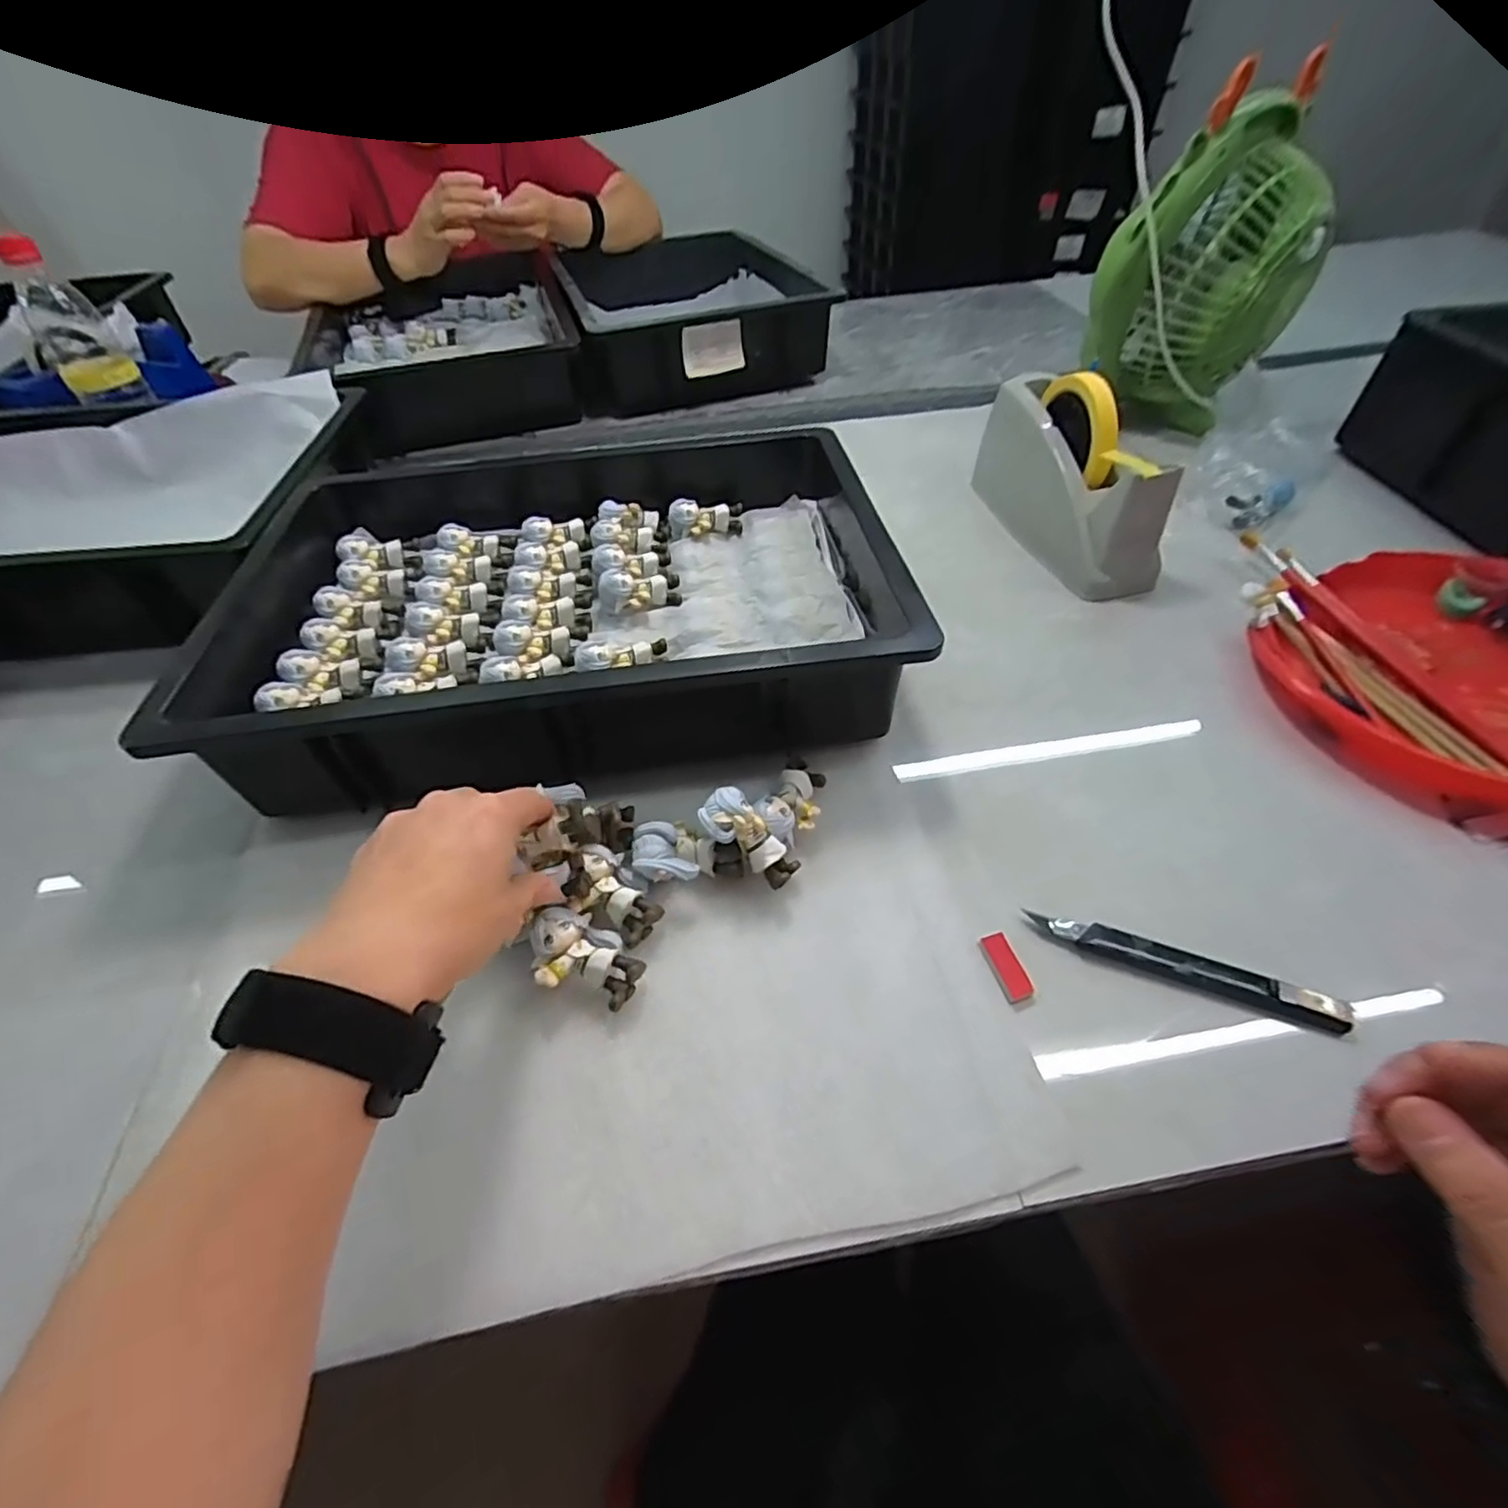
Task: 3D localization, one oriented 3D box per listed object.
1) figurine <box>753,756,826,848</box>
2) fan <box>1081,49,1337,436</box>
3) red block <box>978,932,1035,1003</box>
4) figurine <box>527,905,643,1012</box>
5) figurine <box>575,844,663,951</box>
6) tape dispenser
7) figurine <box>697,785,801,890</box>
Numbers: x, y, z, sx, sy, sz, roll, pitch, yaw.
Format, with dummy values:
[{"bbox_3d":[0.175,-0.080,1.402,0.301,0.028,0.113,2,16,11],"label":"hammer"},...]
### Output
[{"bbox_3d":[0.025,0.030,0.402,0.033,0.026,0.059,21,53,20],"label":"figurine"},{"bbox_3d":[0.435,-0.449,0.651,0.166,0.272,0.179,27,55,24],"label":"fan"},{"bbox_3d":[0.130,0.110,0.343,0.014,0.006,0.034,-14,50,-9],"label":"red block"},{"bbox_3d":[-0.087,0.106,0.340,0.058,0.025,0.041,27,56,24],"label":"figurine"},{"bbox_3d":[-0.077,0.078,0.365,0.035,0.020,0.058,-30,69,-24],"label":"figurine"},{"bbox_3d":[0.272,-0.244,0.577,0.068,0.119,0.214,-13,49,-8],"label":"tape dispenser"},{"bbox_3d":[0.000,0.045,0.363,0.061,0.022,0.027,47,58,-4],"label":"figurine"}]

